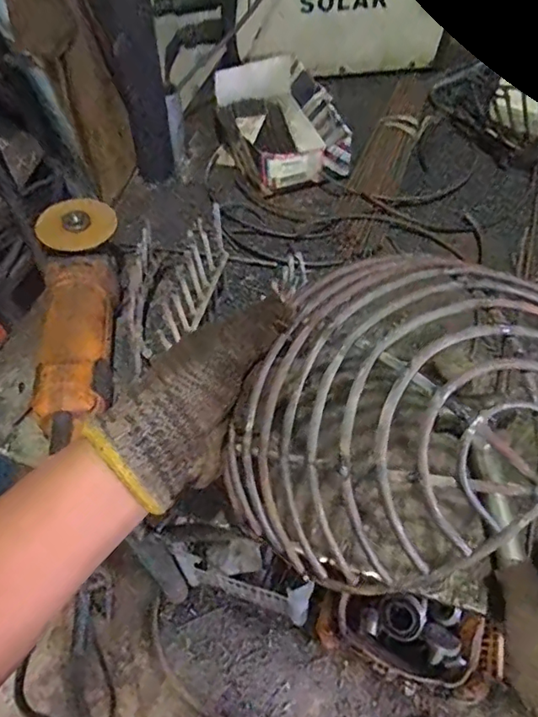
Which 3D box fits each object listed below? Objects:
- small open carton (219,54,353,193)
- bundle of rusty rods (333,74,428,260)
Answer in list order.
[{"bbox_3d":[0.014,-0.339,0.775,0.140,0.071,0.241,-14,56,-6],"label":"small open carton"},{"bbox_3d":[0.165,-0.281,0.745,0.060,0.024,0.378,18,59,14],"label":"bundle of rusty rods"}]

